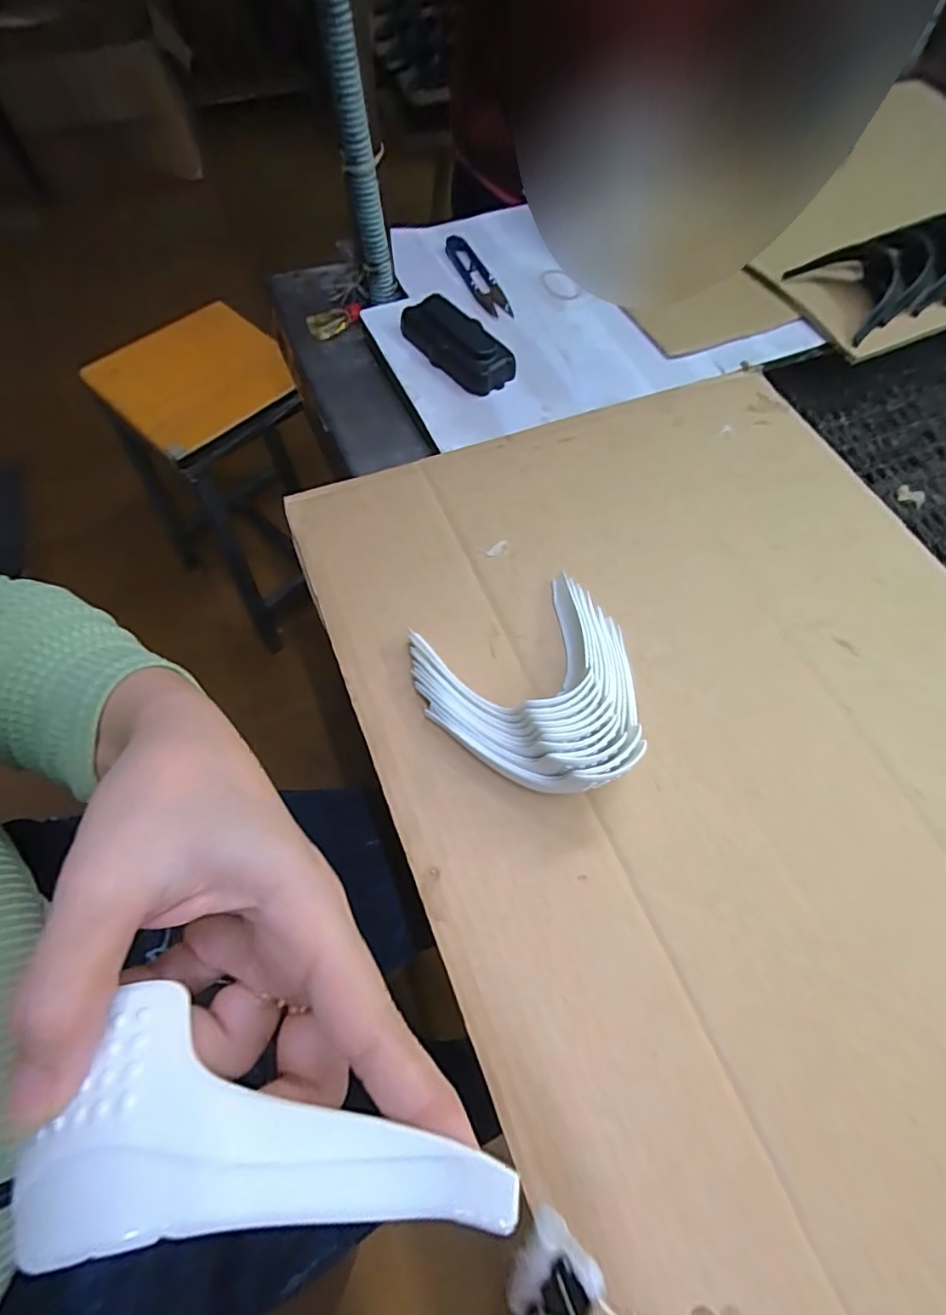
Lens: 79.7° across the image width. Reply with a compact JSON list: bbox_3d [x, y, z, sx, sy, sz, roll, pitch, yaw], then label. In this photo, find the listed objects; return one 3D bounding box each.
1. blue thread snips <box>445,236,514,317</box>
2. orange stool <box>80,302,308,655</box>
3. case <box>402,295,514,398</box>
[{"bbox_3d":[0.006,-0.369,0.545,0.028,0.013,0.118,-19,66,-12],"label":"blue thread snips"},{"bbox_3d":[-0.448,-0.329,1.104,0.298,0.529,0.264,-41,72,-19],"label":"orange stool"},{"bbox_3d":[-0.015,-0.273,0.491,0.051,0.024,0.110,-35,70,-18],"label":"case"}]

